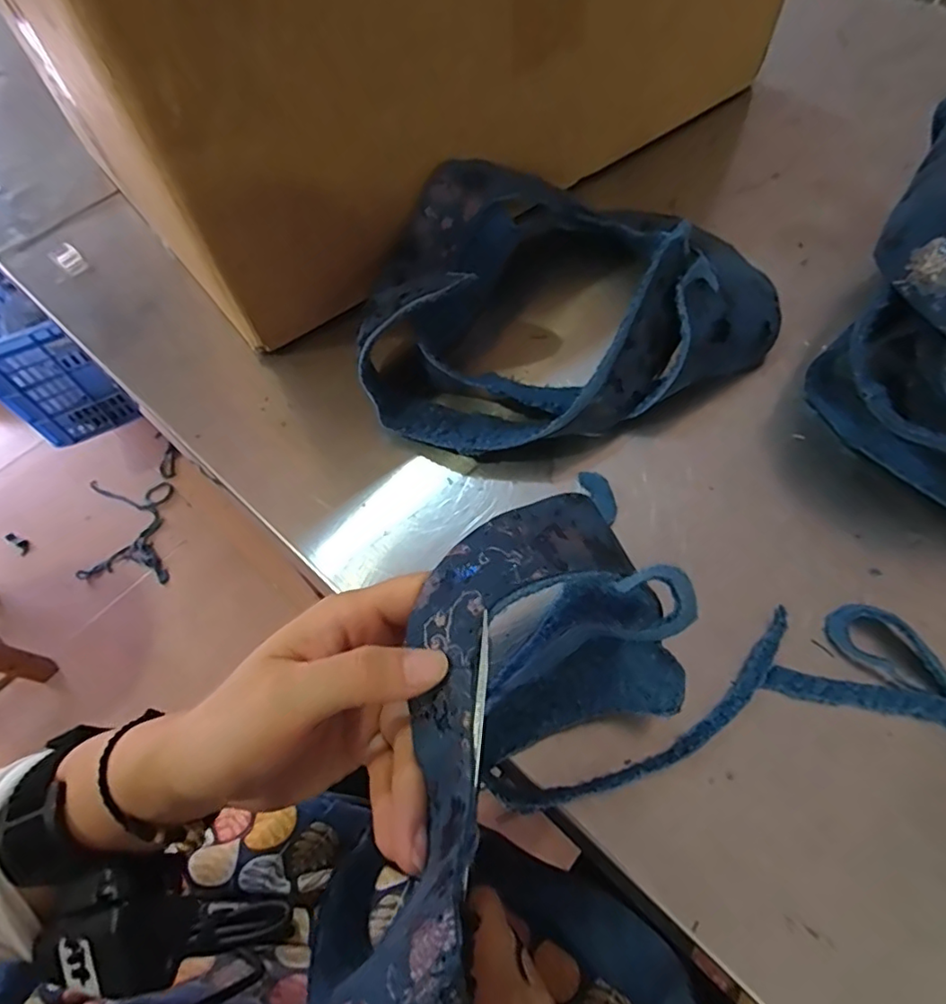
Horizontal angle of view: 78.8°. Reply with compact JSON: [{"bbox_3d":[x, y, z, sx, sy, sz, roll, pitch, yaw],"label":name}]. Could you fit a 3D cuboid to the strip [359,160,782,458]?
[{"bbox_3d":[0.056,-0.130,0.351,0.264,0.070,0.181,-20,60,-9],"label":"strip"}]

